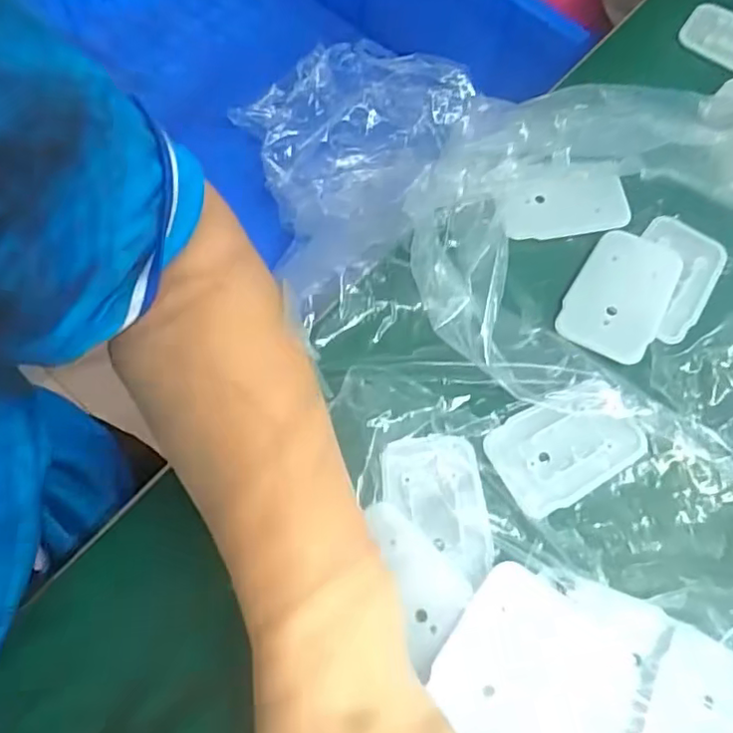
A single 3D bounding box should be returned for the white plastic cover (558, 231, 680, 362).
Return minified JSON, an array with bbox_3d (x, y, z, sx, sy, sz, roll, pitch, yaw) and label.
[{"bbox_3d":[0.128,-0.036,0.315,0.045,0.005,0.072,28,69,6],"label":"white plastic cover"}]

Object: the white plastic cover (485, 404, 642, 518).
[{"bbox_3d":[0.091,0.036,0.287,0.067,0.009,0.044,-27,74,-14],"label":"white plastic cover"}]

